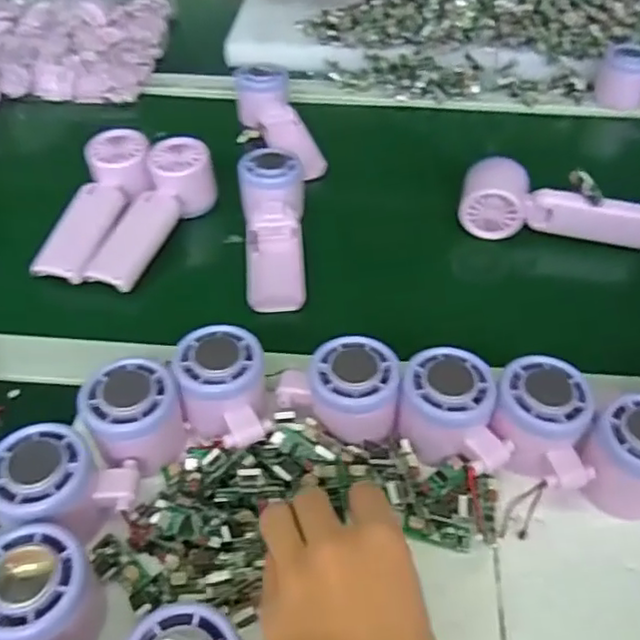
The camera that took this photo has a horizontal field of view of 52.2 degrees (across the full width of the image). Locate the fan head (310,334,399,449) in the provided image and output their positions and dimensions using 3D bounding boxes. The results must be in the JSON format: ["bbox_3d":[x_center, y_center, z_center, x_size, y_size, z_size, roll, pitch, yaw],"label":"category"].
[{"bbox_3d":[0.021,0.044,0.412,0.054,0.040,0.054,0,46,0],"label":"fan head"}]

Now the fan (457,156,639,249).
[{"bbox_3d":[0.211,-0.099,0.584,0.166,0.045,0.052,14,48,12],"label":"fan"}]

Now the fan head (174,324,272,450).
[{"bbox_3d":[-0.059,0.044,0.412,0.055,0.043,0.075,-13,48,-13],"label":"fan head"}]

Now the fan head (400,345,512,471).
[{"bbox_3d":[0.083,0.056,0.403,0.066,0.044,0.069,4,50,6],"label":"fan head"}]

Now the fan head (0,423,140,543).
[{"bbox_3d":[-0.143,0.094,0.370,0.074,0.051,0.056,-2,49,1],"label":"fan head"}]

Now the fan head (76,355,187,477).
[{"bbox_3d":[-0.113,0.060,0.403,0.054,0.052,0.056,0,46,0],"label":"fan head"}]

